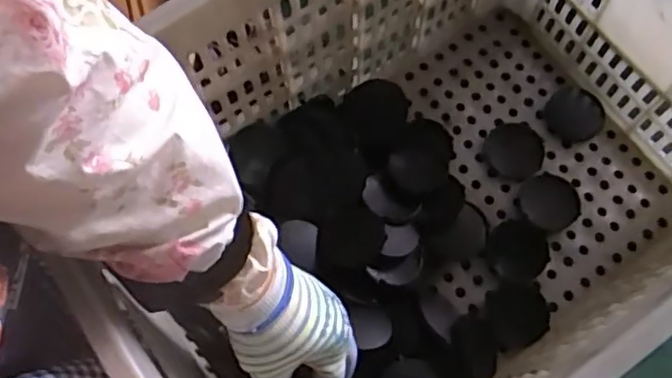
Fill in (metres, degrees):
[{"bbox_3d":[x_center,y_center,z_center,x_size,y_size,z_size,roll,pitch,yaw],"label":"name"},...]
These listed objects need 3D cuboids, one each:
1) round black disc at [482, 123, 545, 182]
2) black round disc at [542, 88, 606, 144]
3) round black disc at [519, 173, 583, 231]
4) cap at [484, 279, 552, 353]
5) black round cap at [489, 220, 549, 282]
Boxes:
[{"bbox_3d":[0.189,-0.040,0.685,0.061,0.004,0.066,-1,71,2],"label":"round black disc"},{"bbox_3d":[0.266,-0.083,0.722,0.063,0.008,0.064,-1,71,2],"label":"black round disc"},{"bbox_3d":[0.227,0.014,0.685,0.063,0.004,0.060,-1,71,2],"label":"round black disc"},{"bbox_3d":[0.181,0.123,0.644,0.064,0.007,0.064,-1,71,2],"label":"cap"},{"bbox_3d":[0.190,0.063,0.666,0.060,0.011,0.062,-1,71,2],"label":"black round cap"}]

